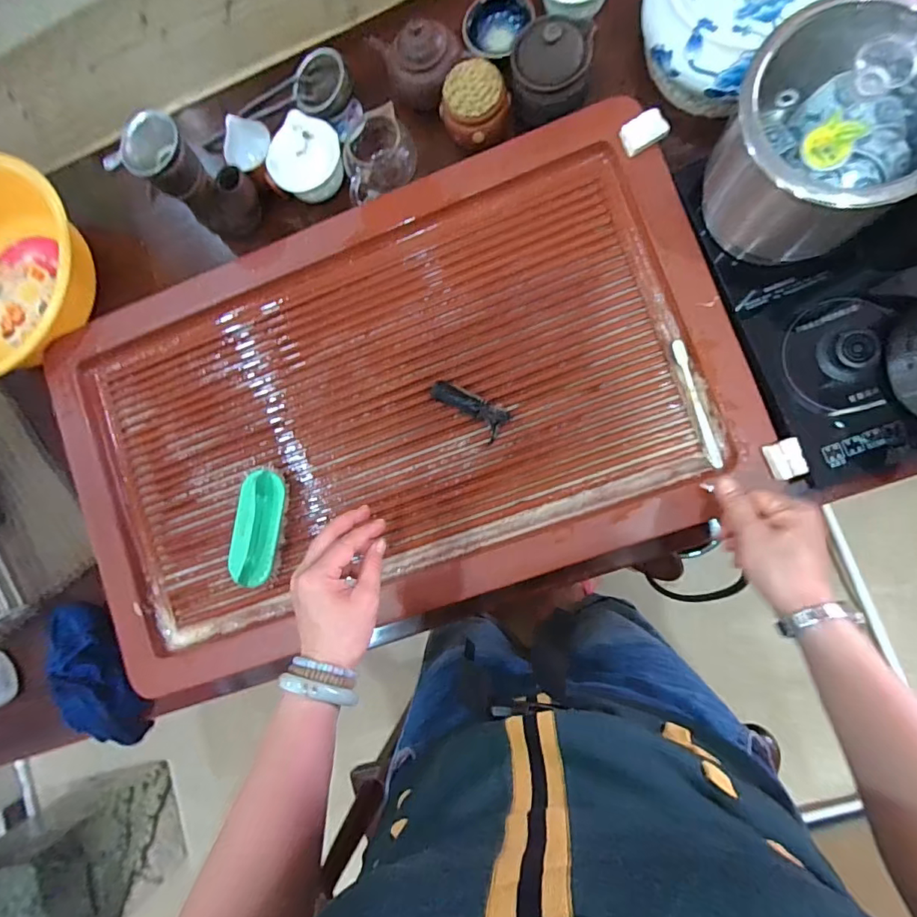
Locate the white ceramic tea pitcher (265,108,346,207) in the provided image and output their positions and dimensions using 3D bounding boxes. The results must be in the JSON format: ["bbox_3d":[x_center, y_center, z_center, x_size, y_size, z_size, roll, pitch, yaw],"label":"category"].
[{"bbox_3d":[-0.182,-0.368,0.614,0.080,0.058,0.085,-1,86,9],"label":"white ceramic tea pitcher"}]

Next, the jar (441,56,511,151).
[{"bbox_3d":[0.019,-0.413,0.581,0.067,0.075,0.070,0,86,6],"label":"jar"}]

